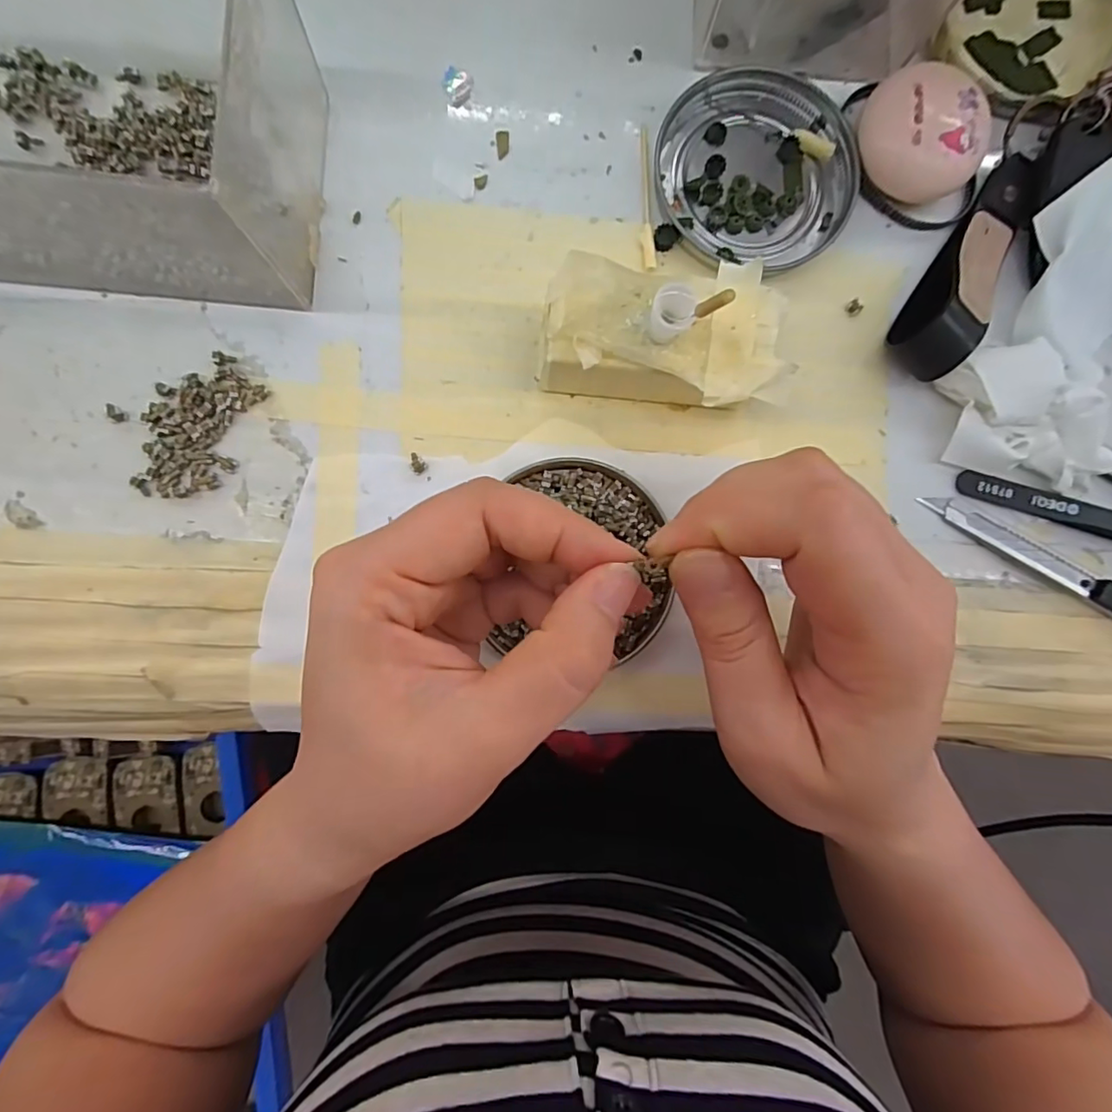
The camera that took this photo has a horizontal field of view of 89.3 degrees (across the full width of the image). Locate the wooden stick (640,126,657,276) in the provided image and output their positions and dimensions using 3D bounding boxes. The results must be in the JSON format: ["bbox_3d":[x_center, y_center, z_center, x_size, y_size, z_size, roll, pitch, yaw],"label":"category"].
[{"bbox_3d":[0.036,-0.142,0.223,0.006,0.004,0.060,-3,89,-3],"label":"wooden stick"}]

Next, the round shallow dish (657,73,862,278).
[{"bbox_3d":[0.080,-0.153,0.223,0.075,0.008,0.073,0,89,-3],"label":"round shallow dish"}]

